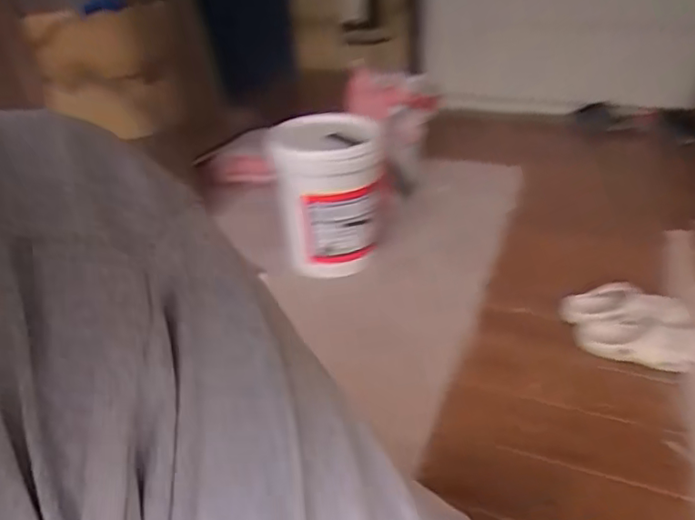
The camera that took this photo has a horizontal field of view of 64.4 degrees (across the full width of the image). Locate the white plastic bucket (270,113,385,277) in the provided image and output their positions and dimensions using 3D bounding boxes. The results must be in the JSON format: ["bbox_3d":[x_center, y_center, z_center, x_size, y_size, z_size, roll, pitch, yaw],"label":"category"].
[{"bbox_3d":[-0.048,-0.174,1.519,0.274,0.377,0.268,-6,31,-6],"label":"white plastic bucket"}]

